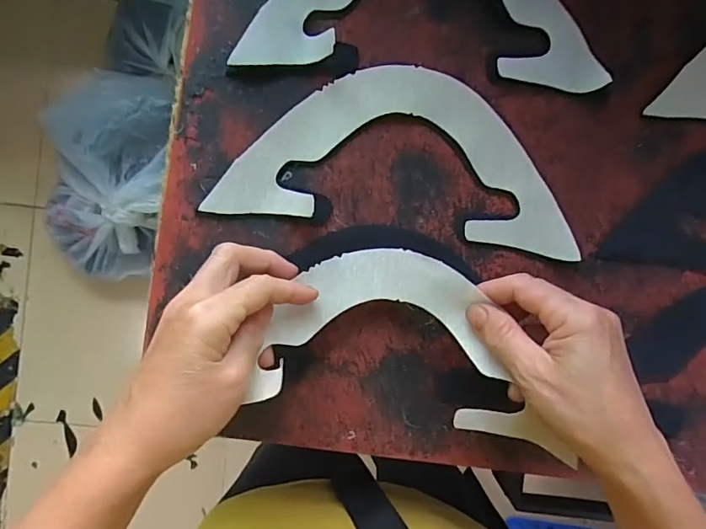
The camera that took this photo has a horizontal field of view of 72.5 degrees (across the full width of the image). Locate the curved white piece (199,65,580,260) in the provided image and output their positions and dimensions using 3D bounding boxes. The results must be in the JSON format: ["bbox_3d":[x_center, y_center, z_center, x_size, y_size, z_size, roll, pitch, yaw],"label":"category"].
[{"bbox_3d":[0.034,-0.079,0.338,0.249,0.010,0.116,7,91,-3],"label":"curved white piece"}]

